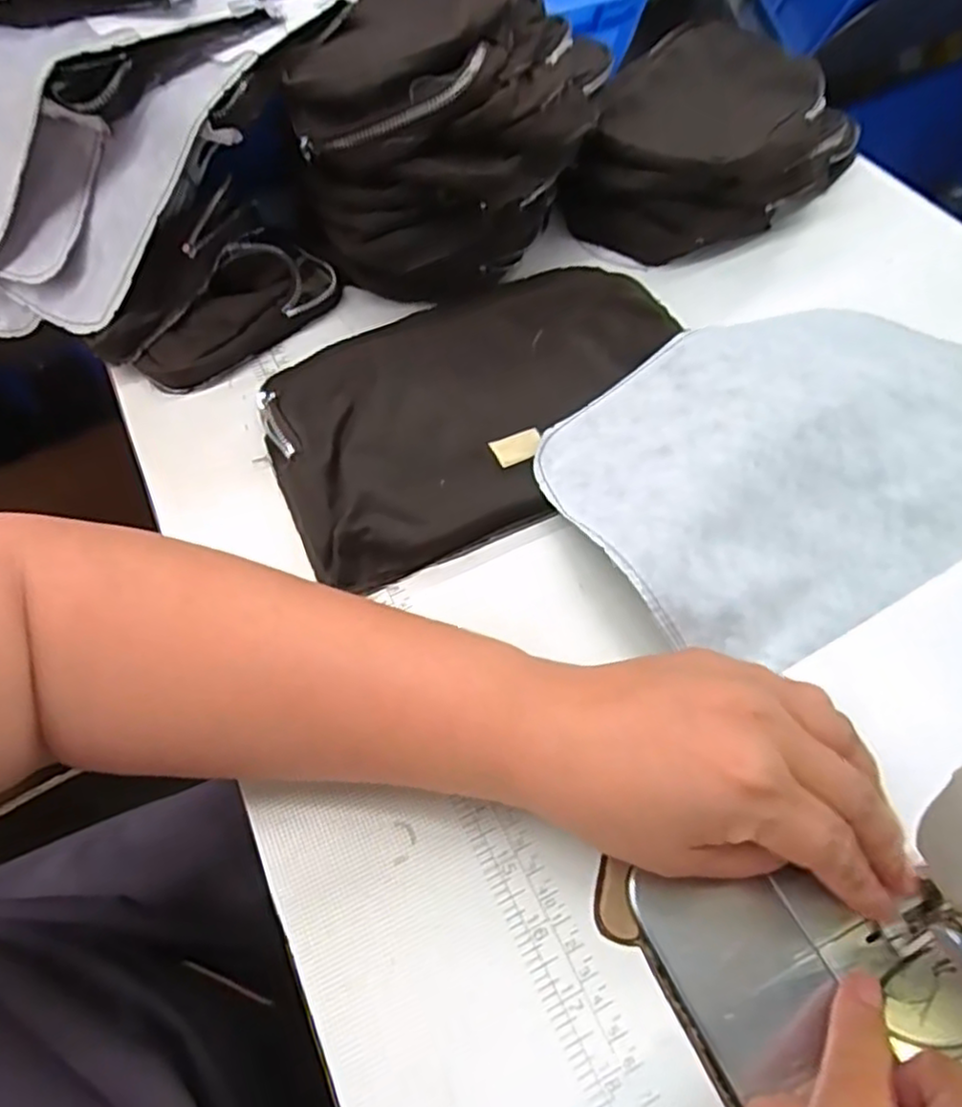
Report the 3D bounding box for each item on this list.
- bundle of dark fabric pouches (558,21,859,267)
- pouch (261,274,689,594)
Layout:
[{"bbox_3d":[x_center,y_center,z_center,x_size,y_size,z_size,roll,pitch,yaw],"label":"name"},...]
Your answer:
[{"bbox_3d":[0.149,-0.275,0.472,0.179,0.059,0.129,-39,64,-18],"label":"bundle of dark fabric pouches"},{"bbox_3d":[-0.003,-0.088,0.394,0.230,0.022,0.164,-23,61,-9],"label":"pouch"}]

